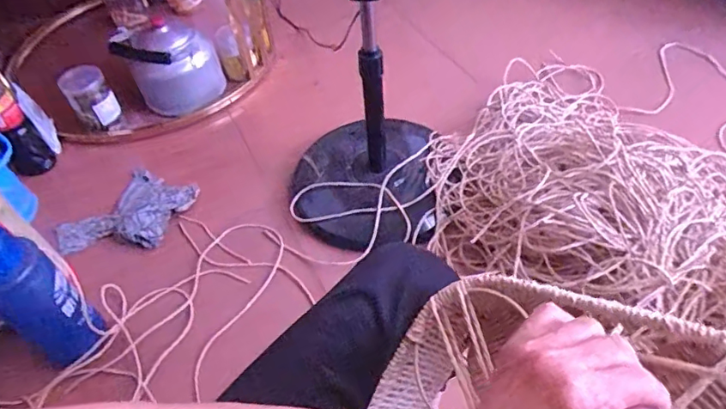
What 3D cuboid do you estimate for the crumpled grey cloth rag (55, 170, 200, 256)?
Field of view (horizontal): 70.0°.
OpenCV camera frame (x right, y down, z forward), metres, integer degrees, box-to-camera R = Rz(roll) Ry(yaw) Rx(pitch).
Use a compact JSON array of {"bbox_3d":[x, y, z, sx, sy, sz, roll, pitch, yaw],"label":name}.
[{"bbox_3d":[-0.513,0.020,1.122,0.225,0.055,0.246,18,54,18],"label":"crumpled grey cloth rag"}]

